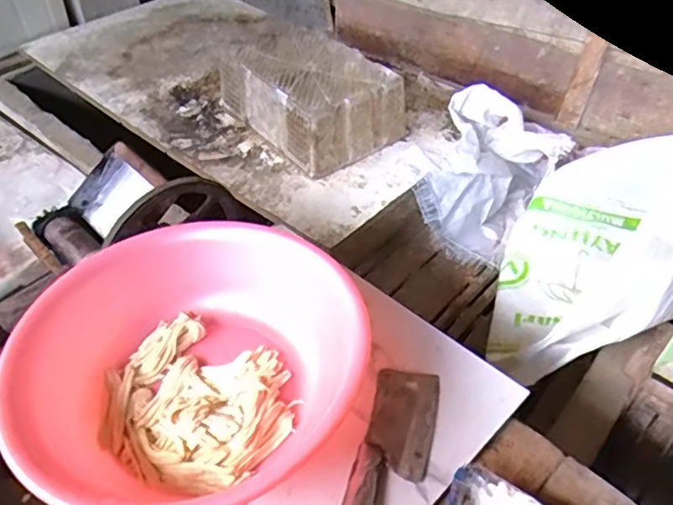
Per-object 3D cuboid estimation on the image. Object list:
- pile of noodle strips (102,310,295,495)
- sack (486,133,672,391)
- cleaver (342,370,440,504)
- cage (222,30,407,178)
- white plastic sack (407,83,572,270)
[{"bbox_3d":[-0.179,0.182,0.731,0.243,0.039,0.208,27,49,23],"label":"pile of noodle strips"},{"bbox_3d":[0.584,-0.042,1.221,0.377,0.230,0.759,28,49,23],"label":"sack"},{"bbox_3d":[0.068,0.234,0.683,0.082,0.023,0.245,13,45,10],"label":"cleaver"},{"bbox_3d":[-0.071,-0.446,1.619,0.336,0.181,0.497,-25,51,-26],"label":"cage"},{"bbox_3d":[0.398,-0.204,1.537,0.325,0.269,0.368,24,48,20],"label":"white plastic sack"}]

